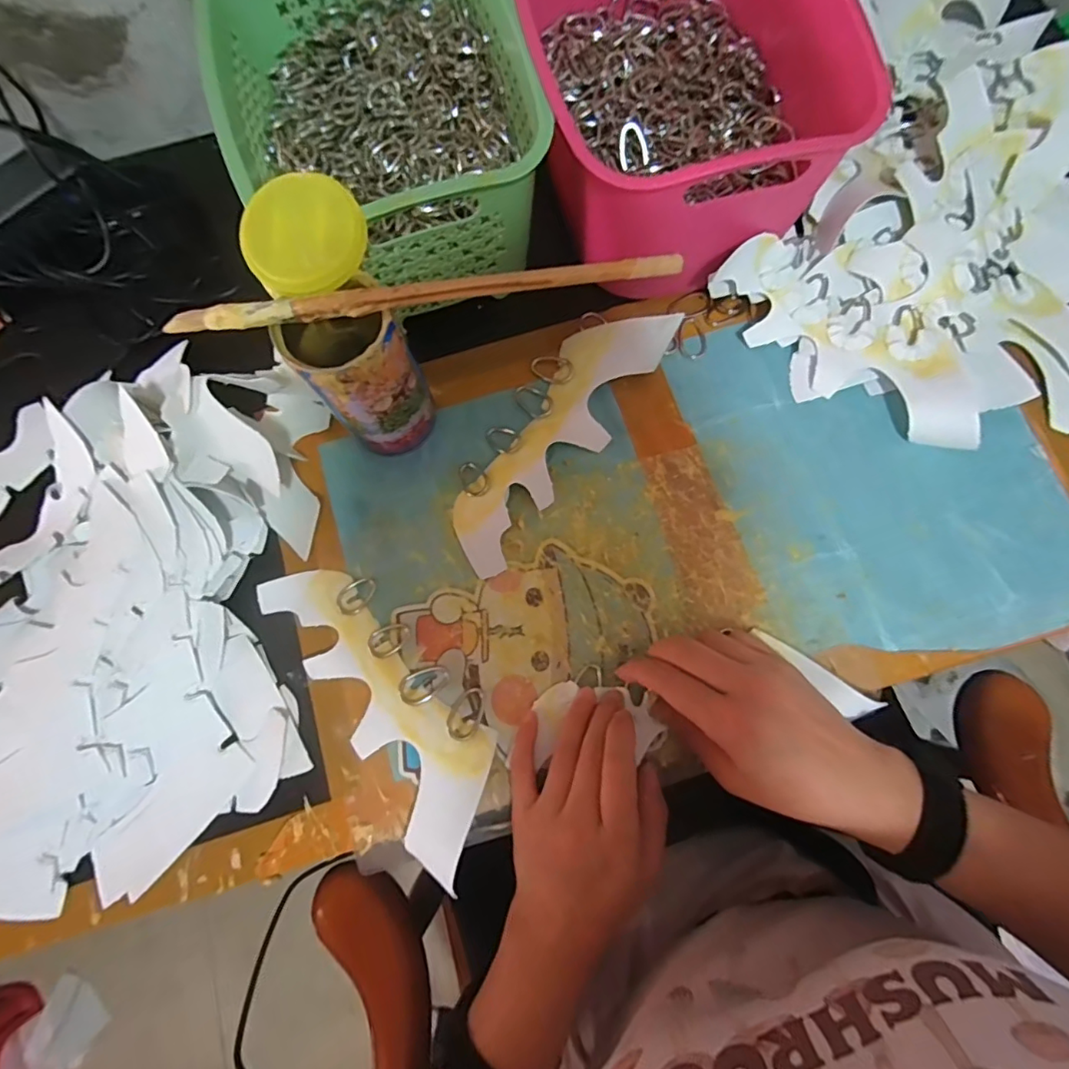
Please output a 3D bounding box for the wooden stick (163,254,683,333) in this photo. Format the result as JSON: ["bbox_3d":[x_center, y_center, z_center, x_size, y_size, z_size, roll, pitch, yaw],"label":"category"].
[{"bbox_3d":[-0.057,-0.125,0.281,0.264,0.008,0.010,-6,77,0],"label":"wooden stick"}]

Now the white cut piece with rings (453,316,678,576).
[{"bbox_3d":[0.015,-0.073,0.382,0.066,0.028,0.217,31,79,8],"label":"white cut piece with rings"}]

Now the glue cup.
[{"bbox_3d":[-0.108,-0.103,0.348,0.063,0.118,0.068,-36,78,-7],"label":"glue cup"}]

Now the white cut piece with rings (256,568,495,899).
[{"bbox_3d":[-0.095,0.103,0.355,0.079,0.009,0.214,-36,76,-9],"label":"white cut piece with rings"}]

